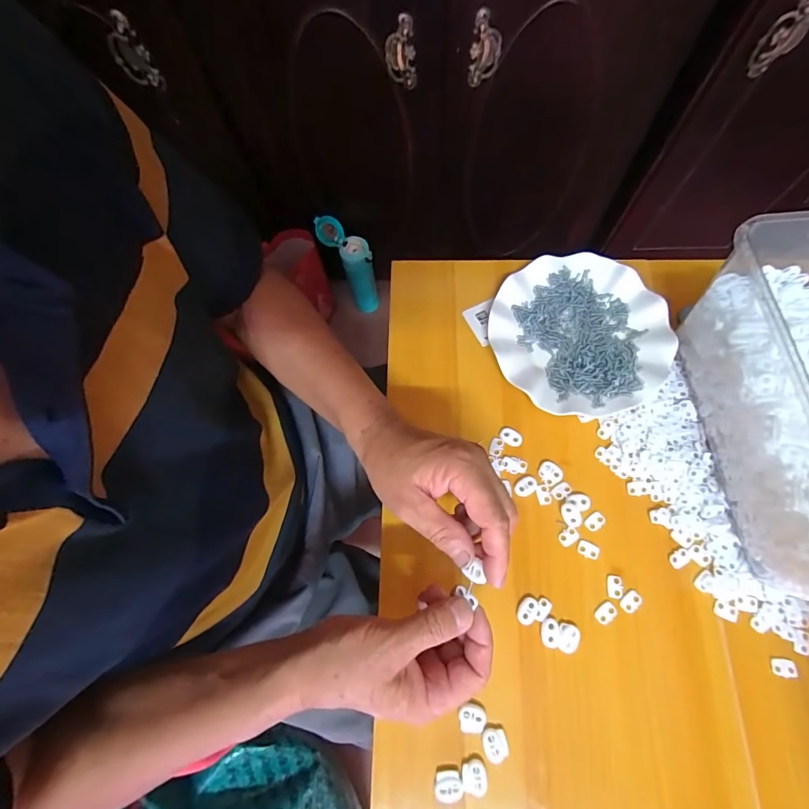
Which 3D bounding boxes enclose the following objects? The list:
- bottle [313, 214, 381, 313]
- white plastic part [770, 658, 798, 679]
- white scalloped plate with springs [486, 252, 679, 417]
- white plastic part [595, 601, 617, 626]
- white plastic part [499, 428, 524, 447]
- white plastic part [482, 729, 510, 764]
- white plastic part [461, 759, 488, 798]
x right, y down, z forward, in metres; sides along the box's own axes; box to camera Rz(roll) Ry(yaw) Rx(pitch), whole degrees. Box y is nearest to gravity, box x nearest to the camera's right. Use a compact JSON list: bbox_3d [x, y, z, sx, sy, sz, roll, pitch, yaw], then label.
[{"bbox_3d":[-0.120,-0.301,0.915,0.088,0.228,0.090,-20,72,-4],"label":"bottle"},{"bbox_3d":[0.317,0.220,0.344,0.021,0.004,0.014,5,72,4],"label":"white plastic part"},{"bbox_3d":[0.183,-0.075,0.437,0.178,0.018,0.177,-1,72,2],"label":"white scalloped plate with springs"},{"bbox_3d":[0.178,0.184,0.363,0.019,0.004,0.014,-42,75,-11],"label":"white plastic part"},{"bbox_3d":[0.107,0.033,0.416,0.023,0.004,0.013,31,76,12],"label":"white plastic part"},{"bbox_3d":[0.074,0.275,0.334,0.020,0.010,0.022,-15,72,-3],"label":"white plastic part"},{"bbox_3d":[0.055,0.294,0.324,0.020,0.006,0.021,-10,72,-1],"label":"white plastic part"}]

